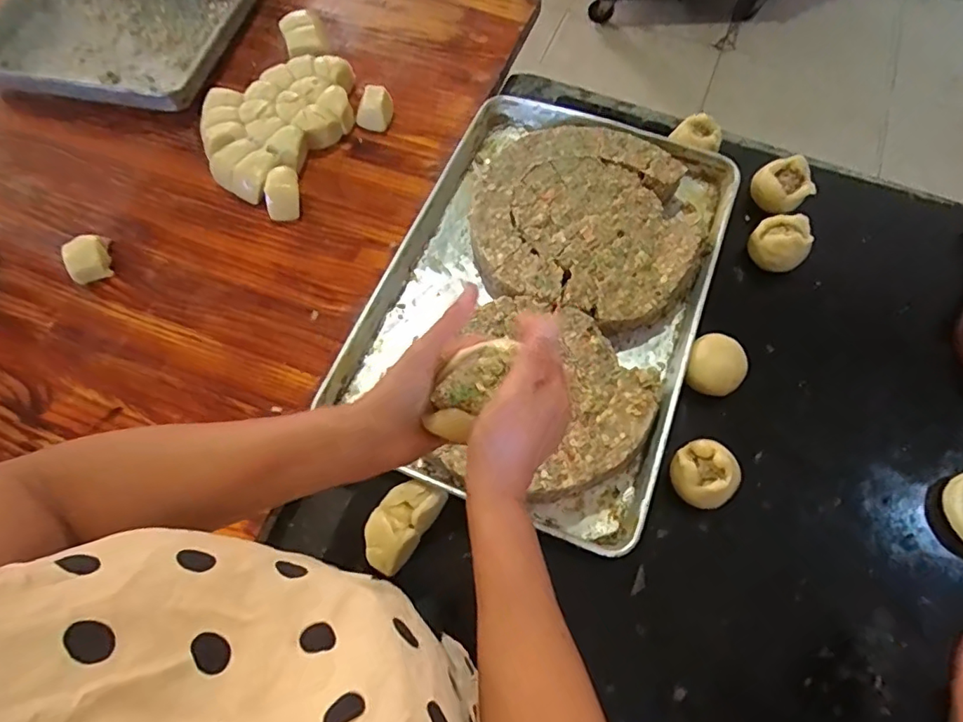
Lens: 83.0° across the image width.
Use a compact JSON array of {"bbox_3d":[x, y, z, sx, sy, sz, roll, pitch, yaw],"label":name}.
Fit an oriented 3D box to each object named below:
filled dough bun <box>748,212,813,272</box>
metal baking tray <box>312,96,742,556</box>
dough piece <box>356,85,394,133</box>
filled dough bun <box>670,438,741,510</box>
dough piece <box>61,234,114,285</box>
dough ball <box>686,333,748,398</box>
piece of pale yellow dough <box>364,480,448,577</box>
[{"bbox_3d":[0.416,-0.162,0.762,0.073,0.070,0.060,40,73,17],"label":"filled dough bun"},{"bbox_3d":[0.090,-0.111,0.727,0.401,0.049,0.580,21,69,10],"label":"metal baking tray"},{"bbox_3d":[-0.162,-0.378,0.824,0.057,0.066,0.031,-12,67,-4],"label":"dough piece"},{"bbox_3d":[0.256,0.132,0.630,0.070,0.042,0.072,0,66,1],"label":"filled dough bun"},{"bbox_3d":[-0.529,-0.140,0.734,0.051,0.031,0.058,-27,68,-10],"label":"dough piece"},{"bbox_3d":[0.296,0.007,0.690,0.070,0.047,0.075,0,66,1],"label":"dough ball"},{"bbox_3d":[-0.092,0.182,0.615,0.056,0.033,0.103,35,72,15],"label":"piece of pale yellow dough"}]

